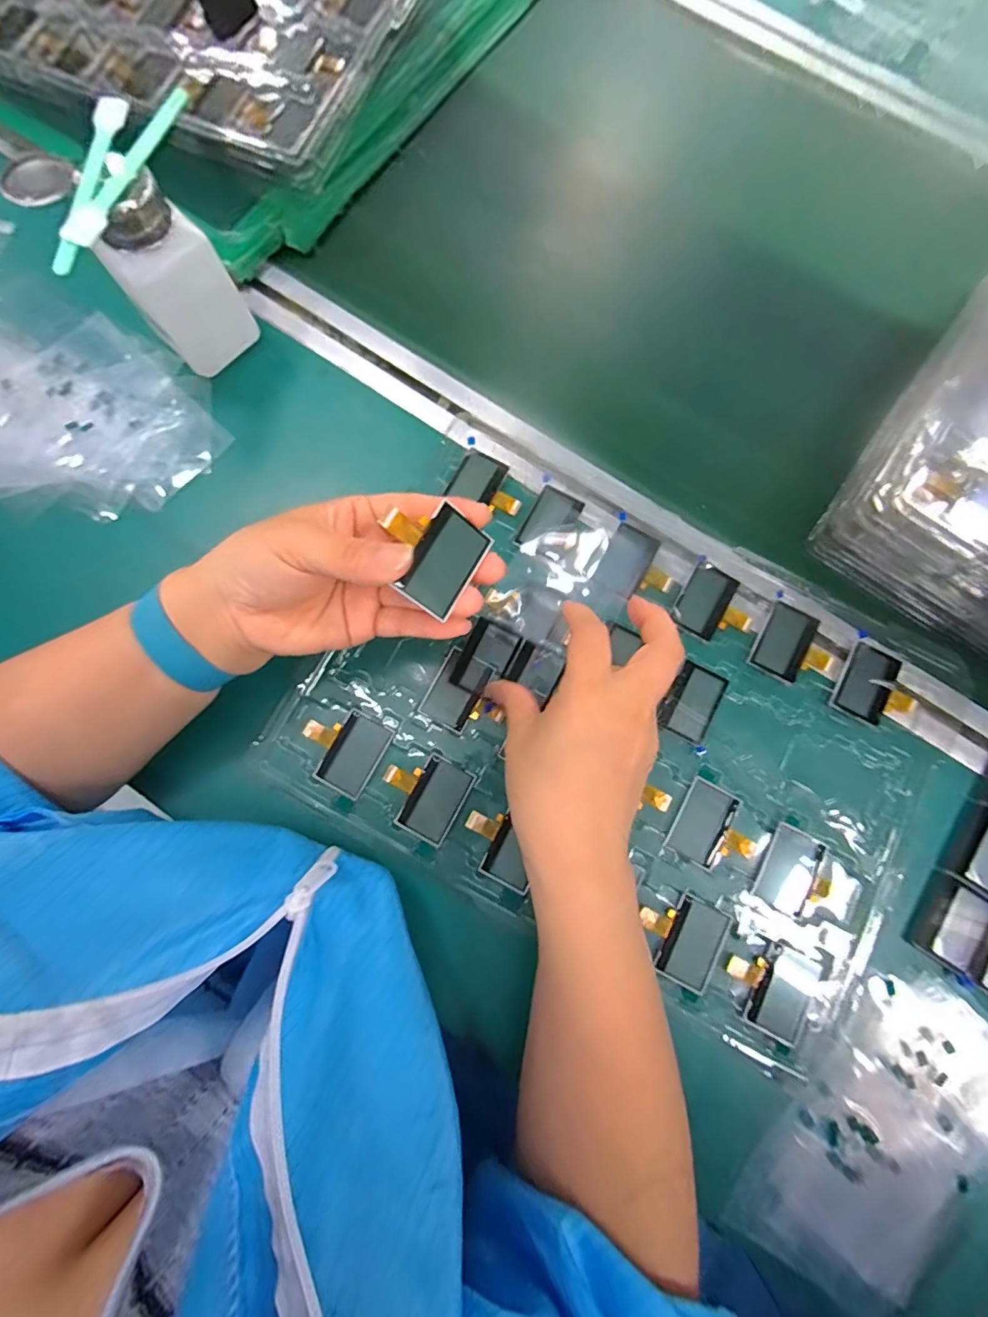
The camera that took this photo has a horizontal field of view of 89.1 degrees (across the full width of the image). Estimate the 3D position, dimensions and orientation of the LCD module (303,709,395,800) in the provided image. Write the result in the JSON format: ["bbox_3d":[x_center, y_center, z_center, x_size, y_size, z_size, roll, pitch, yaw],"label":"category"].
[{"bbox_3d":[-0.091,0.054,0.301,0.047,0.004,0.046,29,81,5],"label":"LCD module"}]

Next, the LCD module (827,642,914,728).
[{"bbox_3d":[0.239,0.018,0.311,0.046,0.004,0.045,26,81,5],"label":"LCD module"}]

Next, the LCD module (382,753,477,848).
[{"bbox_3d":[-0.042,0.080,0.298,0.048,0.004,0.047,29,81,5],"label":"LCD module"}]

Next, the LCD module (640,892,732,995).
[{"bbox_3d":[0.108,0.159,0.286,0.044,0.004,0.046,28,81,5],"label":"LCD module"}]

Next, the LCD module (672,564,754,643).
[{"bbox_3d":[0.142,-0.032,0.320,0.046,0.004,0.044,32,81,6],"label":"LCD module"}]

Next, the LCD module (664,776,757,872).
[{"bbox_3d":[0.132,0.102,0.296,0.047,0.004,0.045,31,81,5],"label":"LCD module"}]

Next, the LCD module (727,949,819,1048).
[{"bbox_3d":[0.156,0.186,0.283,0.049,0.005,0.043,26,75,0],"label":"LCD module"}]

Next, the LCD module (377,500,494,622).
[{"bbox_3d":[-0.027,-0.048,0.223,0.043,0.004,0.044,38,79,-27],"label":"LCD module"}]

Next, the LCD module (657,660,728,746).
[{"bbox_3d":[0.123,0.027,0.310,0.029,0.004,0.045,28,81,5],"label":"LCD module"}]

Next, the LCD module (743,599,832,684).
[{"bbox_3d":[0.189,-0.006,0.315,0.046,0.004,0.046,31,81,5],"label":"LCD module"}]

